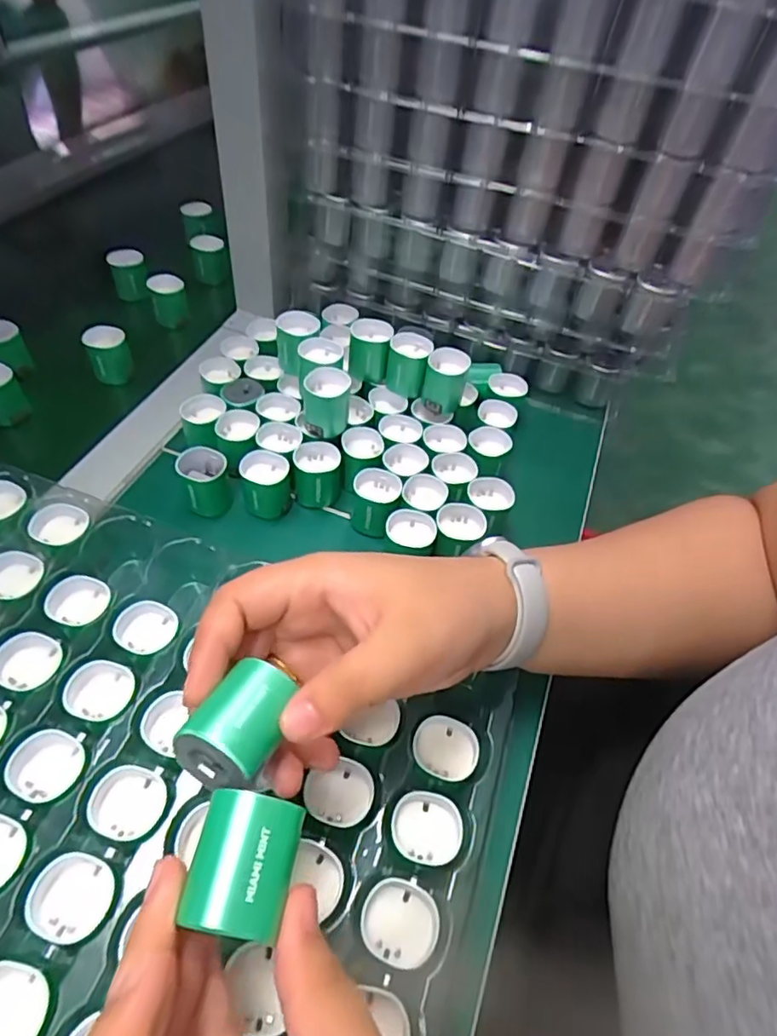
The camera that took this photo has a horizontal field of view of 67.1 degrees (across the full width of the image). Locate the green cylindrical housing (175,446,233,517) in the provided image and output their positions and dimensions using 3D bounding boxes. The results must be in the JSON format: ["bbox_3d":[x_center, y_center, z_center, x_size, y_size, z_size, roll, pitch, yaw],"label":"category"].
[{"bbox_3d":[-0.118,-0.024,0.378,0.028,0.033,0.032,-15,54,-19],"label":"green cylindrical housing"}]

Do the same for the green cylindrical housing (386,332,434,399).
[{"bbox_3d":[0.014,-0.108,0.420,0.029,0.038,0.025,9,50,0],"label":"green cylindrical housing"}]

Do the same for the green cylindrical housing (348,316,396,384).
[{"bbox_3d":[-0.014,-0.121,0.430,0.030,0.040,0.027,10,50,0],"label":"green cylindrical housing"}]

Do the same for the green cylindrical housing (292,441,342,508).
[{"bbox_3d":[-0.048,-0.028,0.392,0.030,0.035,0.028,4,50,-5],"label":"green cylindrical housing"}]

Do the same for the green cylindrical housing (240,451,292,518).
[{"bbox_3d":[-0.080,-0.021,0.381,0.030,0.034,0.030,4,50,-5],"label":"green cylindrical housing"}]

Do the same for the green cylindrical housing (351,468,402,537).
[{"bbox_3d":[-0.008,-0.009,0.381,0.031,0.034,0.029,4,50,-5],"label":"green cylindrical housing"}]

